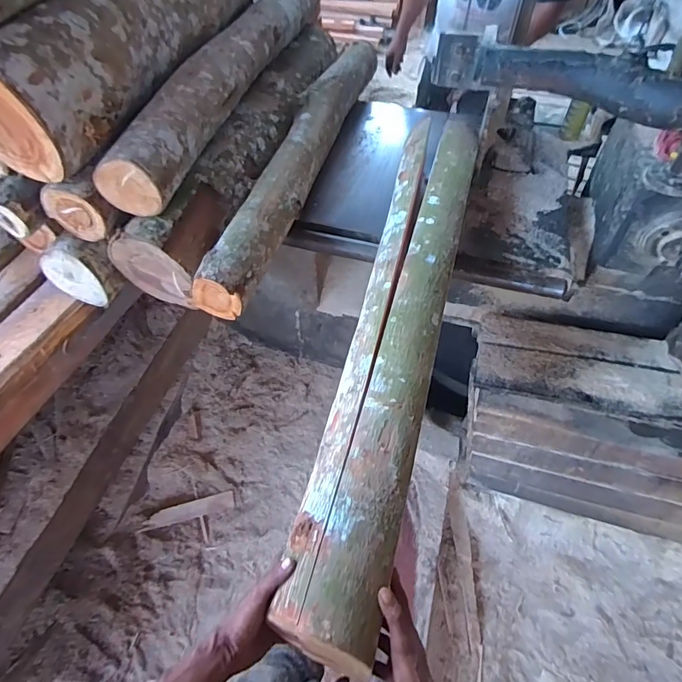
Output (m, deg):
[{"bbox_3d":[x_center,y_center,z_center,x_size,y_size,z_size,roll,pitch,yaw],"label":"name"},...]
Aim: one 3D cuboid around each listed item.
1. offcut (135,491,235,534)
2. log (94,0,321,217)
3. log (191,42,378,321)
[{"bbox_3d":[-0.499,0.557,1.444,0.291,0.018,0.059,-14,55,-9],"label":"offcut"},{"bbox_3d":[-0.272,-0.719,1.157,0.126,0.138,1.042,13,55,10],"label":"log"},{"bbox_3d":[-0.100,-0.508,1.170,0.131,0.102,1.080,12,55,9],"label":"log"}]

